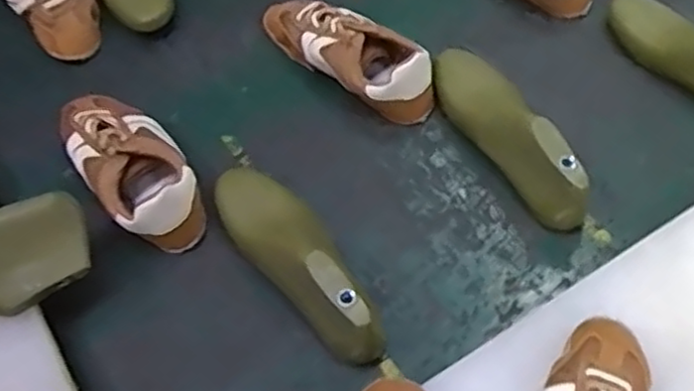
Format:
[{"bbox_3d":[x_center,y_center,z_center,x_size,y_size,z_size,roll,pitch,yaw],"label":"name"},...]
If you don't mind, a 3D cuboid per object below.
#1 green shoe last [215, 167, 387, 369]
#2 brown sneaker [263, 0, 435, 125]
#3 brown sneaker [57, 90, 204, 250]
[{"bbox_3d":[-0.051,0.054,0.691,0.082,0.093,0.242,-31,64,-15],"label":"green shoe last"},{"bbox_3d":[-0.001,-0.171,0.832,0.232,0.069,0.079,37,68,20],"label":"brown sneaker"},{"bbox_3d":[-0.230,-0.037,0.757,0.096,0.069,0.217,-37,66,-17],"label":"brown sneaker"}]

